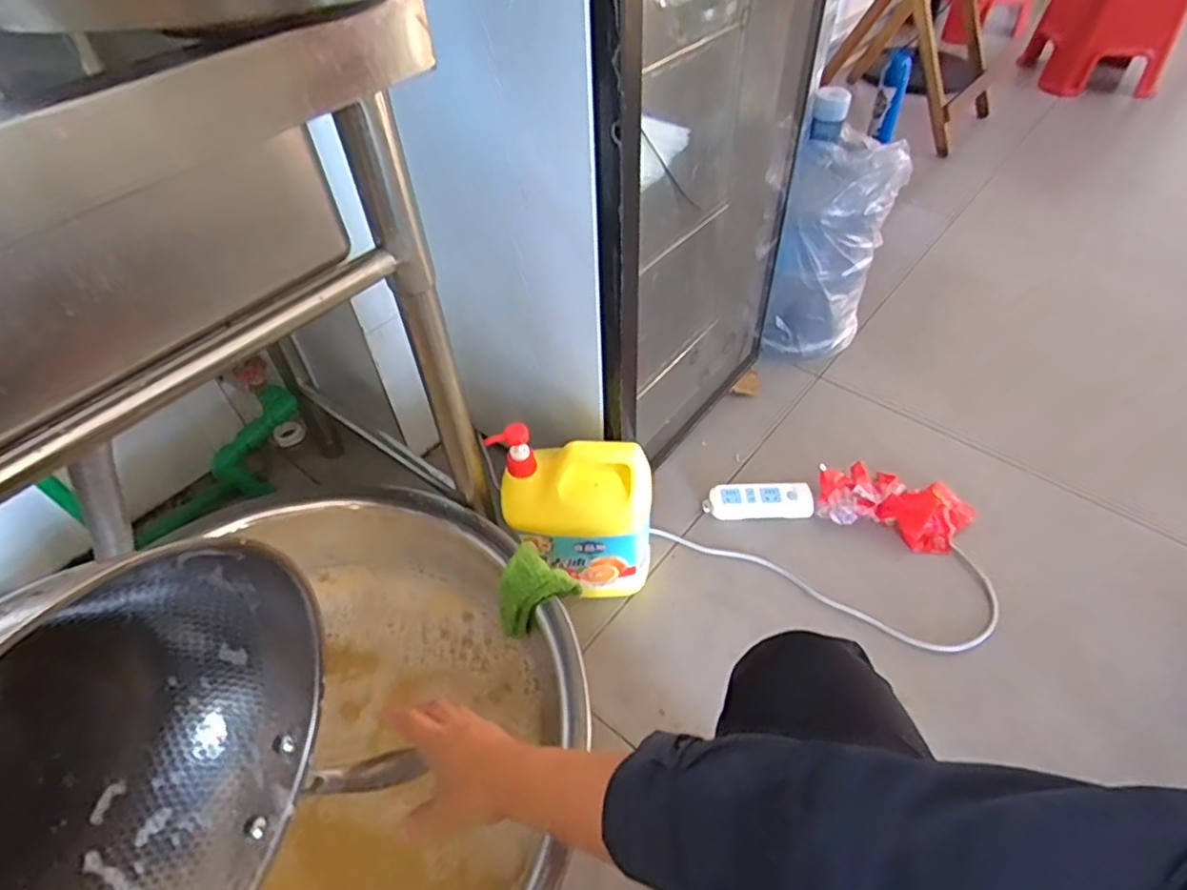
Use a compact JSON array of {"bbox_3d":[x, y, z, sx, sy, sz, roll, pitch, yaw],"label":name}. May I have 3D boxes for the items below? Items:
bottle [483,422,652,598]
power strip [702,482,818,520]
[{"bbox_3d":[-0.024,0.095,0.868,0.194,0.249,0.099,8,48,9],"label":"bottle"},{"bbox_3d":[0.267,0.088,1.050,0.169,0.029,0.058,1,48,3],"label":"power strip"}]

